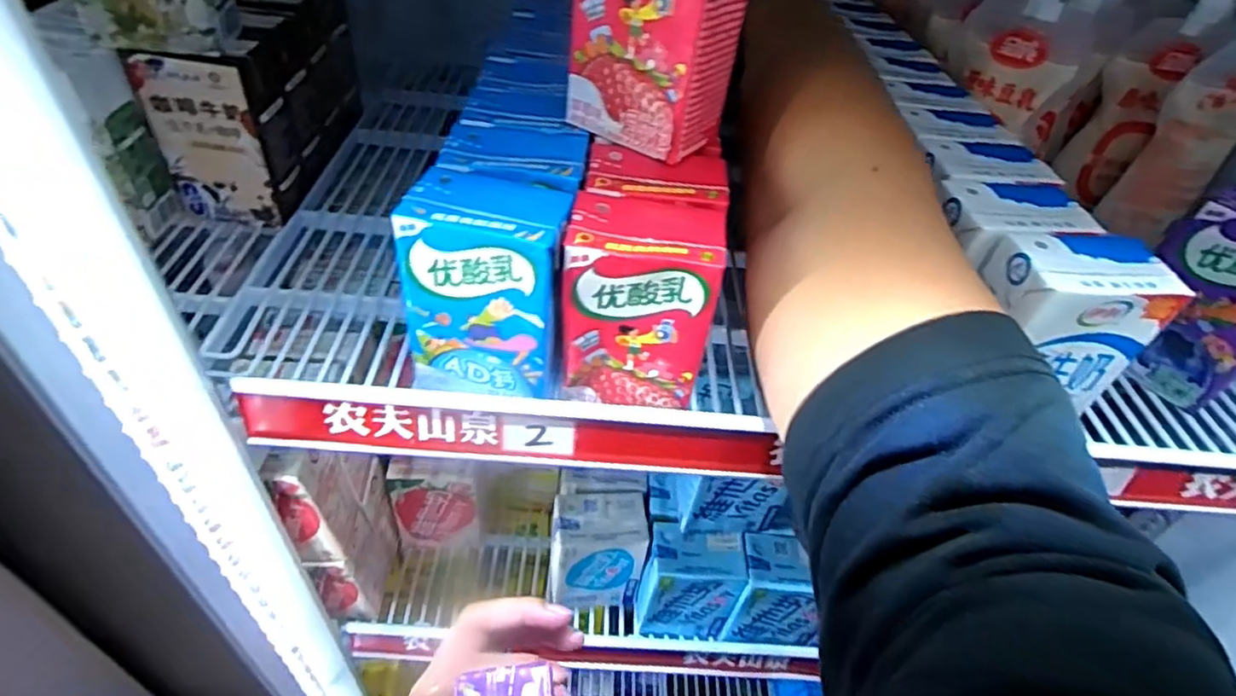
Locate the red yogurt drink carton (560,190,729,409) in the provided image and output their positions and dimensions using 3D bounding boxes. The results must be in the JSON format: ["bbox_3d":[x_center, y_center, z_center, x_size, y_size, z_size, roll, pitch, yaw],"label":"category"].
[{"bbox_3d":[0.011,-0.022,0.299,0.065,0.085,0.051,9,45,0],"label":"red yogurt drink carton"}]

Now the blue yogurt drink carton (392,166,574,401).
[{"bbox_3d":[-0.058,-0.030,0.296,0.068,0.090,0.052,11,45,2],"label":"blue yogurt drink carton"}]

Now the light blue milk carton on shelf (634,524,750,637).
[{"bbox_3d":[0.052,0.176,0.488,0.069,0.102,0.038,6,45,-3],"label":"light blue milk carton on shelf"}]

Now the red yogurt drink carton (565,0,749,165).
[{"bbox_3d":[0.018,-0.144,0.288,0.066,0.106,0.044,32,49,22],"label":"red yogurt drink carton"}]

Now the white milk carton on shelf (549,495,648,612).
[{"bbox_3d":[-0.018,0.158,0.502,0.071,0.101,0.045,3,45,-6],"label":"white milk carton on shelf"}]

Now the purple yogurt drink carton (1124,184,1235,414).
[{"bbox_3d":[0.328,-0.027,0.360,0.040,0.105,0.068,-25,54,-29],"label":"purple yogurt drink carton"}]

